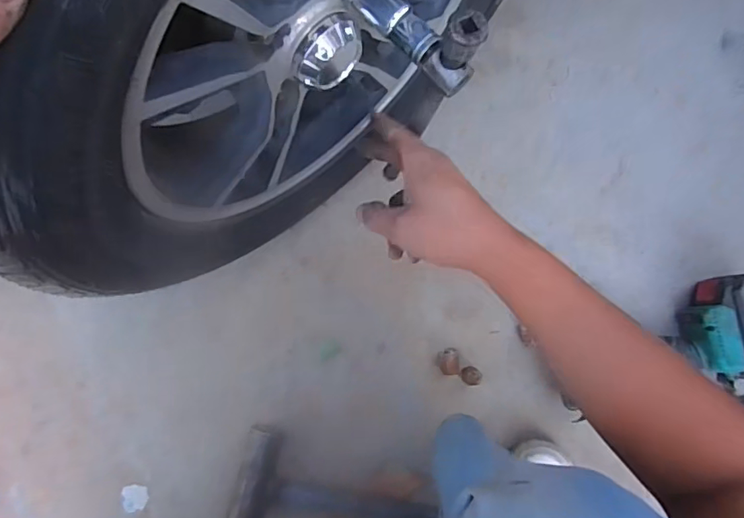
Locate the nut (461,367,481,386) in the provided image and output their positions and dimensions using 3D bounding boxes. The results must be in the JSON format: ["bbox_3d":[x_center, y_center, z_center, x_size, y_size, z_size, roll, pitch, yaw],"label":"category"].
[{"bbox_3d":[0.116,0.136,0.608,0.020,0.030,0.021,0,85,0],"label":"nut"}]

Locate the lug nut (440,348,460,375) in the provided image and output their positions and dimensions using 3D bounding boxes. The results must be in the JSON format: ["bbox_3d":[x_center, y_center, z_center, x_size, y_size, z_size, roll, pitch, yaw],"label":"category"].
[{"bbox_3d":[0.091,0.121,0.616,0.022,0.021,0.031,-6,85,-1],"label":"lug nut"}]

